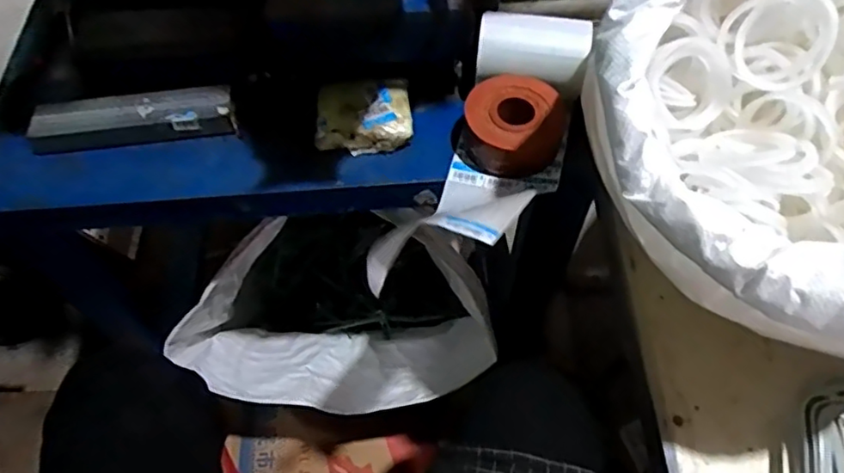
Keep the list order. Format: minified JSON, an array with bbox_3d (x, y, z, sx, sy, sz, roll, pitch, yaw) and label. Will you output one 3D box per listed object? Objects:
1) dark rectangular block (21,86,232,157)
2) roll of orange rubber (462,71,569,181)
[{"bbox_3d":[-0.296,-0.123,0.619,0.199,0.025,0.049,-4,58,-2],"label":"dark rectangular block"},{"bbox_3d":[0.095,-0.111,0.611,0.100,0.045,0.101,0,58,0],"label":"roll of orange rubber"}]

